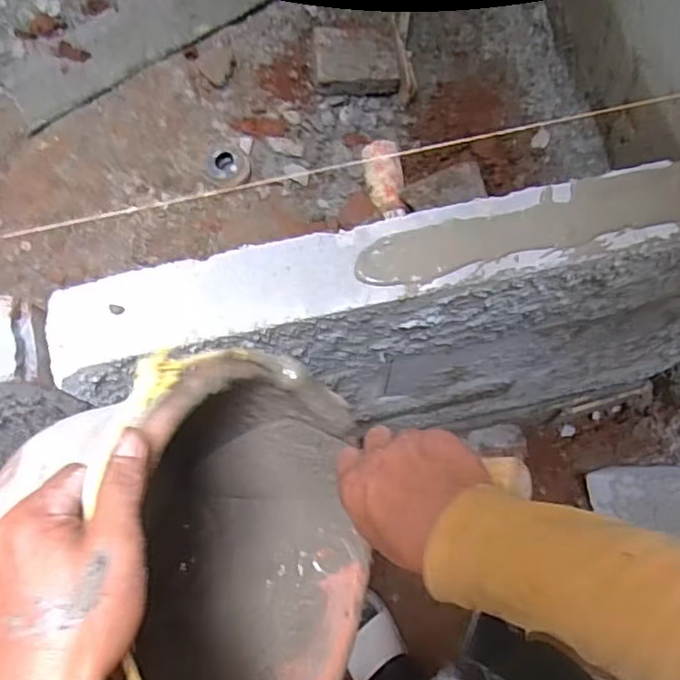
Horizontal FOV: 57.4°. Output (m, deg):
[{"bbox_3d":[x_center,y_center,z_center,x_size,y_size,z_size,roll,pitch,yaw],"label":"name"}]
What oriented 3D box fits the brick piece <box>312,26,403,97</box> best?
[{"bbox_3d":[0.040,-0.699,1.531,0.209,0.040,0.166,-3,90,-1],"label":"brick piece"}]

